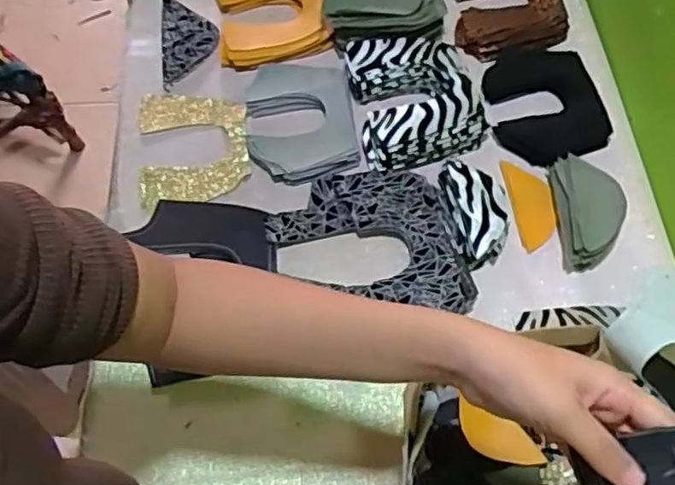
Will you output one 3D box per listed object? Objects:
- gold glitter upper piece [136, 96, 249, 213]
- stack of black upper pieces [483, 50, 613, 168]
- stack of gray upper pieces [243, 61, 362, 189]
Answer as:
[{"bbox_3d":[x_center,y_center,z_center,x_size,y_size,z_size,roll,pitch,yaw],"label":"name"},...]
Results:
[{"bbox_3d":[-0.166,-0.112,0.760,0.122,0.013,0.149,-7,64,-1],"label":"gold glitter upper piece"},{"bbox_3d":[0.243,-0.166,0.788,0.125,0.036,0.167,-8,62,-6],"label":"stack of black upper pieces"},{"bbox_3d":[-0.043,-0.145,0.767,0.120,0.027,0.174,-4,62,-4],"label":"stack of gray upper pieces"}]

